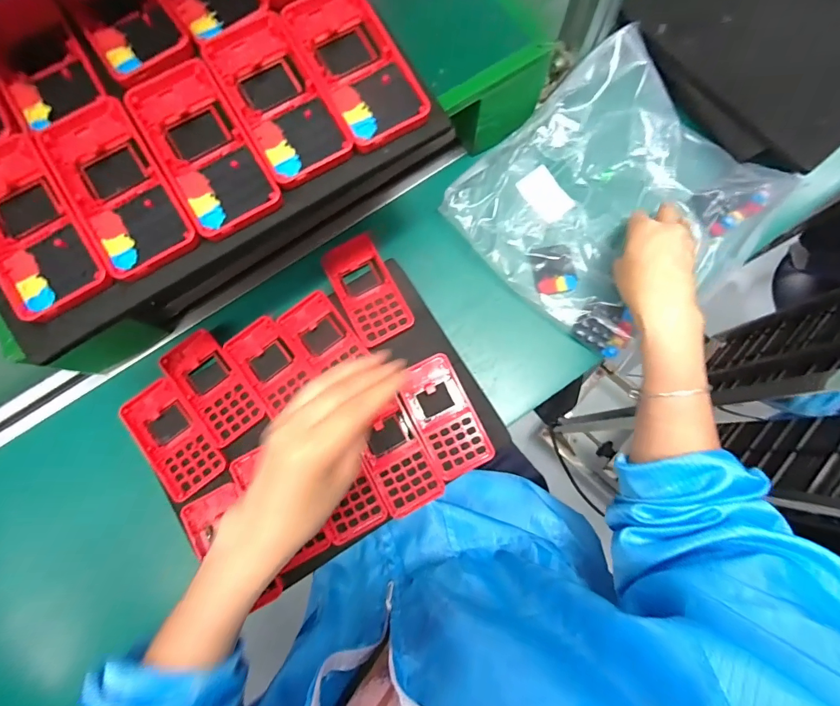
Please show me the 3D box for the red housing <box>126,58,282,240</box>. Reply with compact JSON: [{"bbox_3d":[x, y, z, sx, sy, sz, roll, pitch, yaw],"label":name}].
[{"bbox_3d":[-0.156,-0.148,0.293,0.061,0.017,0.131,-31,80,-5],"label":"red housing"}]

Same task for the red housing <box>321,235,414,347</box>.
[{"bbox_3d":[-0.059,-0.069,0.463,0.062,0.020,0.122,-28,79,-4],"label":"red housing"}]

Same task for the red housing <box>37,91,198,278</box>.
[{"bbox_3d":[-0.212,-0.119,0.284,0.062,0.013,0.132,-31,80,-5],"label":"red housing"}]

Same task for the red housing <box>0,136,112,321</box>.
[{"bbox_3d":[-0.269,-0.089,0.280,0.064,0.016,0.129,-33,80,-5],"label":"red housing"}]

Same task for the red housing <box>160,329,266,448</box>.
[{"bbox_3d":[-0.224,0.035,0.440,0.064,0.011,0.121,-39,80,-6],"label":"red housing"}]

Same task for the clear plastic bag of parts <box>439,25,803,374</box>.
[{"bbox_3d":[0.229,-0.174,0.455,0.279,0.087,0.295,44,83,9],"label":"clear plastic bag of parts"}]

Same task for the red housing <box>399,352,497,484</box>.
[{"bbox_3d":[0.026,0.066,0.431,0.062,0.014,0.122,-26,79,-4],"label":"red housing"}]

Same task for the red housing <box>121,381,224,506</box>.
[{"bbox_3d":[-0.260,0.090,0.428,0.062,0.014,0.120,-39,80,-6],"label":"red housing"}]

